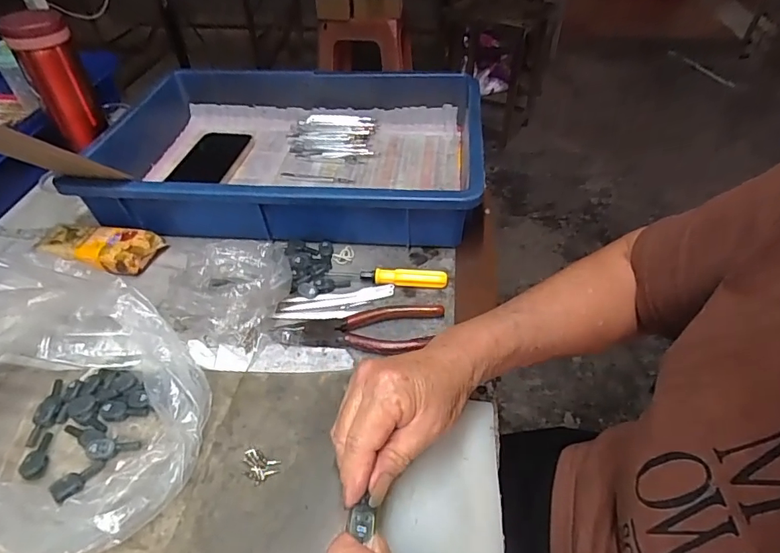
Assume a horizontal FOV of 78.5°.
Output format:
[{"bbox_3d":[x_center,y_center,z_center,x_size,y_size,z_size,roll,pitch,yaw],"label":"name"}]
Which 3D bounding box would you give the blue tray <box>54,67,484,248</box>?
[{"bbox_3d":[-0.120,-0.155,0.579,0.437,0.083,0.281,3,44,5],"label":"blue tray"}]

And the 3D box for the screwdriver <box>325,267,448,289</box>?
[{"bbox_3d":[-0.002,-0.001,0.464,0.115,0.015,0.012,4,44,6],"label":"screwdriver"}]

